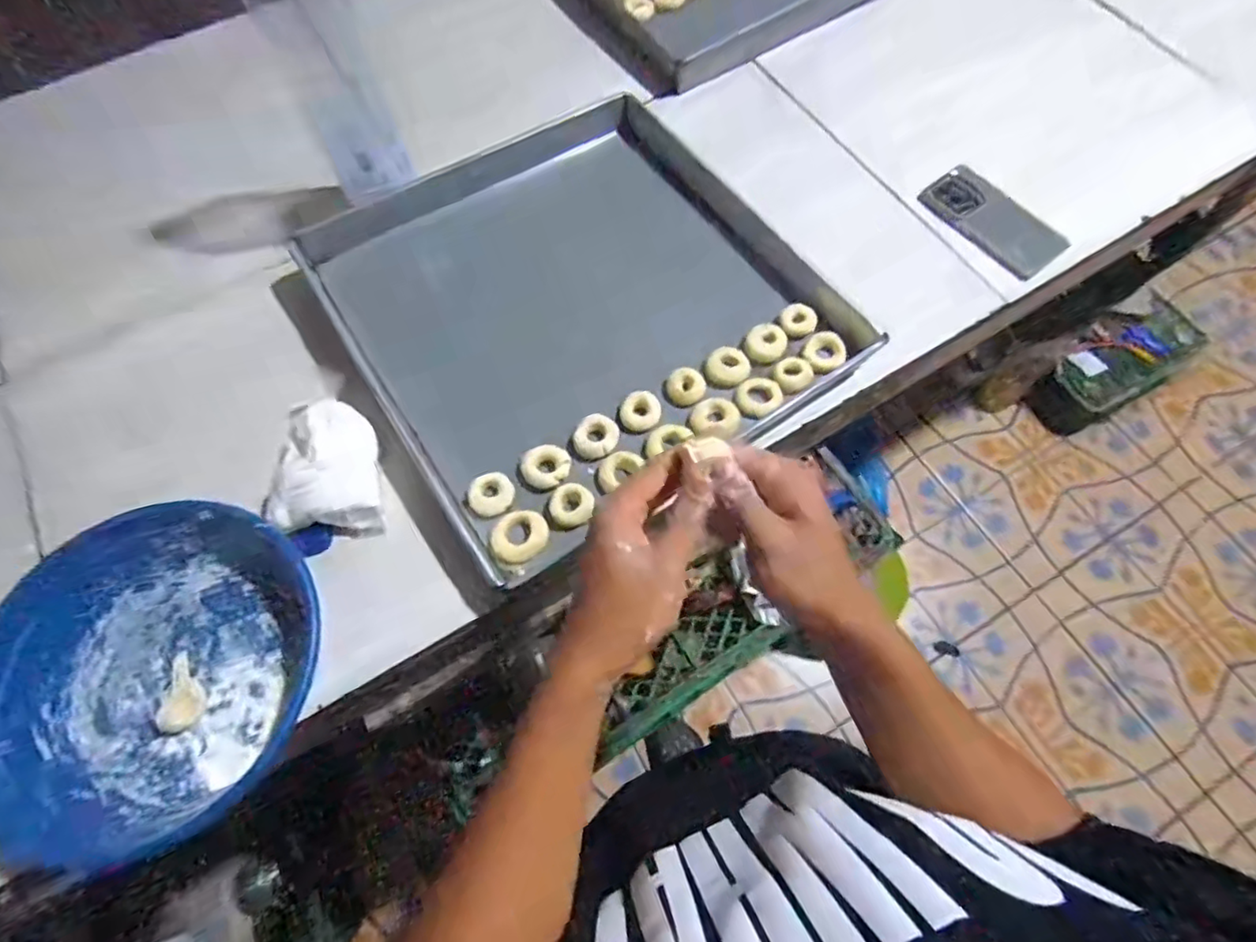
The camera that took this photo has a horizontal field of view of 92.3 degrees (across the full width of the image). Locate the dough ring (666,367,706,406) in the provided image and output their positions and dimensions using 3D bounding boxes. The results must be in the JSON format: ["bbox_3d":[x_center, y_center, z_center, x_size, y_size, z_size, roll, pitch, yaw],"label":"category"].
[{"bbox_3d":[0.061,-0.088,0.632,0.040,0.018,0.036,21,70,10],"label":"dough ring"}]

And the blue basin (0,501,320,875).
[{"bbox_3d":[-0.395,0.169,0.504,0.222,0.083,0.267,-1,68,2],"label":"blue basin"}]

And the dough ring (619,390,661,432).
[{"bbox_3d":[0.013,-0.062,0.618,0.043,0.010,0.039,-40,72,-13],"label":"dough ring"}]

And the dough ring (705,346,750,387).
[{"bbox_3d":[0.105,-0.110,0.634,0.044,0.014,0.043,-1,68,2],"label":"dough ring"}]

